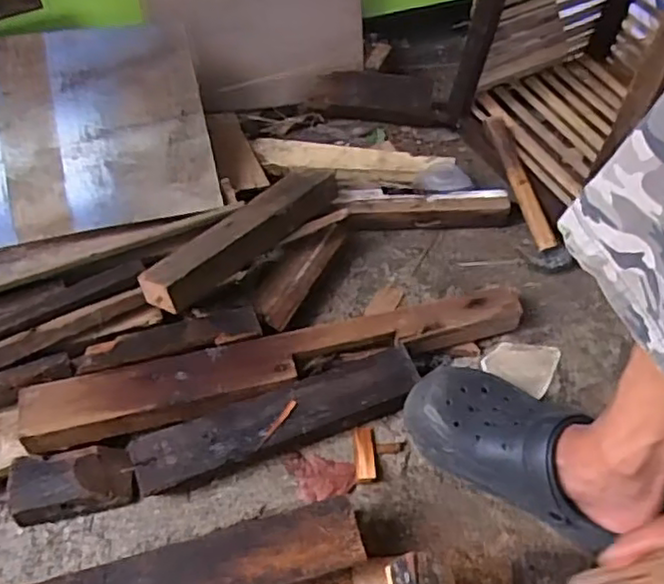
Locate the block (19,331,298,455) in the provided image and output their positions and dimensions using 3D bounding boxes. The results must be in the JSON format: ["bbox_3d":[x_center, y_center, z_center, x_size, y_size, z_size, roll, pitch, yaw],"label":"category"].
[{"bbox_3d":[-0.182,0.104,0.715,0.285,0.037,0.066,-13,55,-9],"label":"block"}]

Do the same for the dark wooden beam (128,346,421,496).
[{"bbox_3d":[-0.054,0.139,0.713,0.310,0.049,0.072,-17,56,-12],"label":"dark wooden beam"}]

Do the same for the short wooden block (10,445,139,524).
[{"bbox_3d":[-0.264,0.191,0.674,0.118,0.048,0.061,-11,55,-8],"label":"short wooden block"}]

